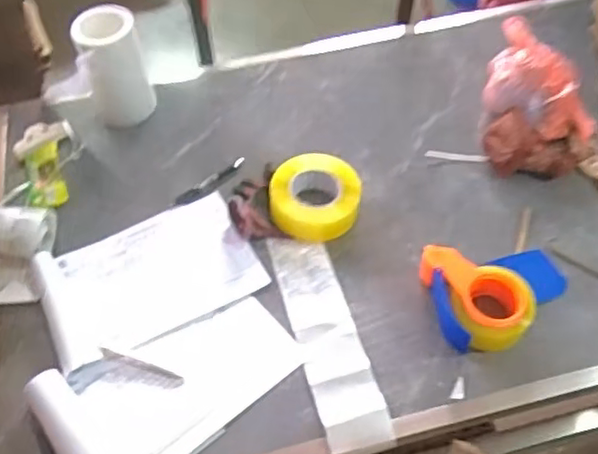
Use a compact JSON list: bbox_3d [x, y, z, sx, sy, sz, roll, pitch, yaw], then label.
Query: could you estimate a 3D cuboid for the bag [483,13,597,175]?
[{"bbox_3d":[0.387,-0.204,1.036,0.169,0.118,0.253,10,53,12],"label":"bag"}]

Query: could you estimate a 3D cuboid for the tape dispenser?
[{"bbox_3d":[0.275,0.083,0.861,0.190,0.056,0.144,-8,51,-2],"label":"tape dispenser"}]

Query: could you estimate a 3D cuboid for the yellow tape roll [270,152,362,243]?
[{"bbox_3d":[0.026,-0.044,0.972,0.130,0.056,0.133,-2,51,3],"label":"yellow tape roll"}]

